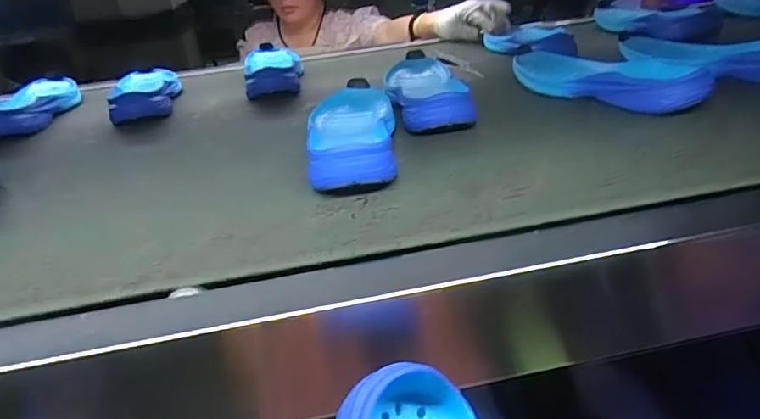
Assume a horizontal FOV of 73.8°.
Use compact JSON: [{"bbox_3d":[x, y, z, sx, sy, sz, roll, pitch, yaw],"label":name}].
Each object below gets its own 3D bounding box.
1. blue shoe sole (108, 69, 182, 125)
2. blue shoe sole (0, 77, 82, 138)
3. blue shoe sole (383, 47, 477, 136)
[{"bbox_3d":[-0.368,-0.191,0.802,0.097,0.040,0.252,-15,30,-15],"label":"blue shoe sole"},{"bbox_3d":[-0.545,-0.172,0.803,0.095,0.039,0.274,-10,30,-7],"label":"blue shoe sole"},{"bbox_3d":[0.056,-0.166,0.672,0.089,0.042,0.275,-11,32,5],"label":"blue shoe sole"}]

